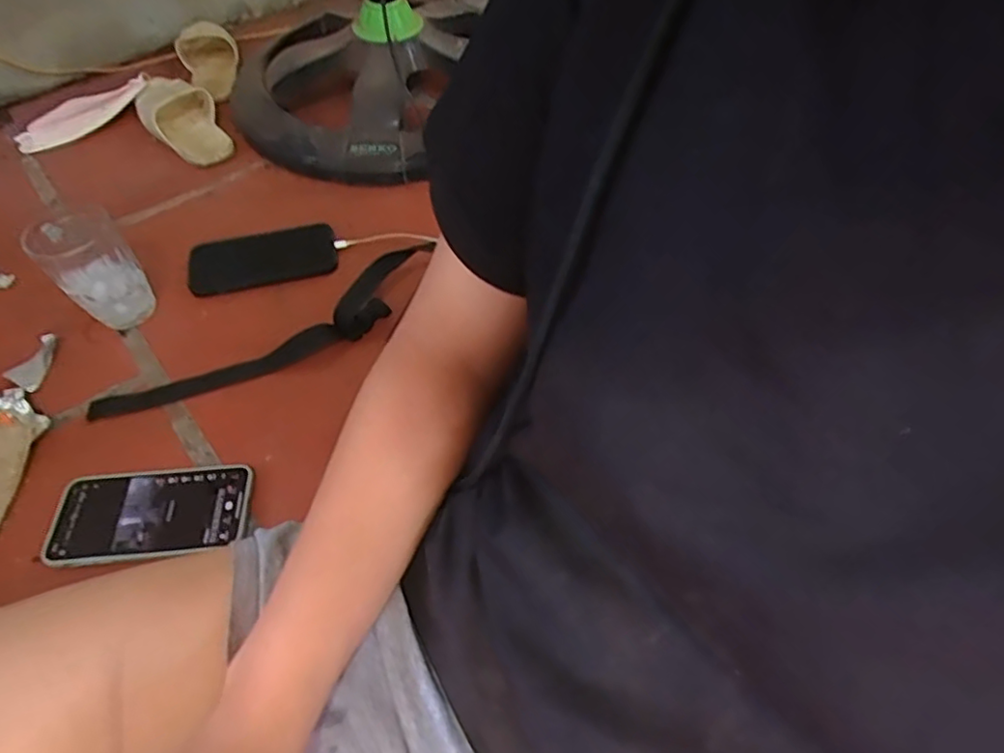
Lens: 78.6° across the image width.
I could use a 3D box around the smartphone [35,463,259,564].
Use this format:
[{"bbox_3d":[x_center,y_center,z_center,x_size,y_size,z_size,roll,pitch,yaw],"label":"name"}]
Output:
[{"bbox_3d":[-0.298,0.115,0.520,0.162,0.014,0.078,-6,55,-4],"label":"smartphone"}]

